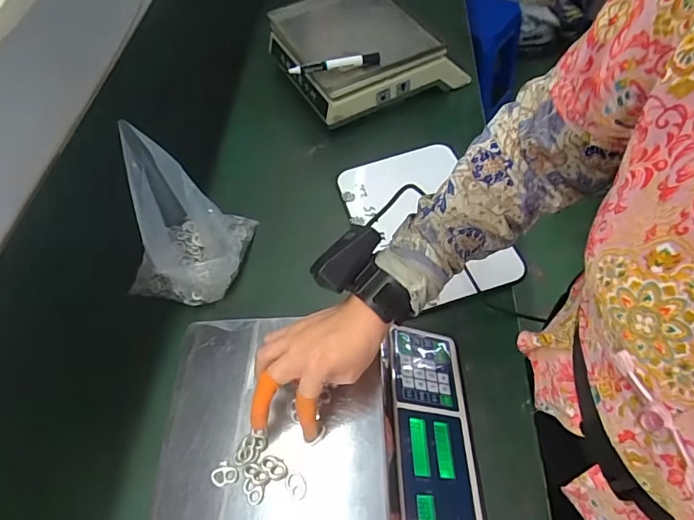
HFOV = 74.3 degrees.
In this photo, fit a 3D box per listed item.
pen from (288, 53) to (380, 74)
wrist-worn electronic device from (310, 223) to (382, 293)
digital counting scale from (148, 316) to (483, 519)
[{"bbox_3d":[-0.020,-0.337,0.788,0.157,0.019,0.021,-12,56,-3],"label":"pen"},{"bbox_3d":[0.000,-0.001,0.428,0.035,0.023,0.071,35,65,25],"label":"wrist-worn electronic device"},{"bbox_3d":[-0.023,0.199,0.465,0.309,0.085,0.286,-3,56,3],"label":"digital counting scale"}]

